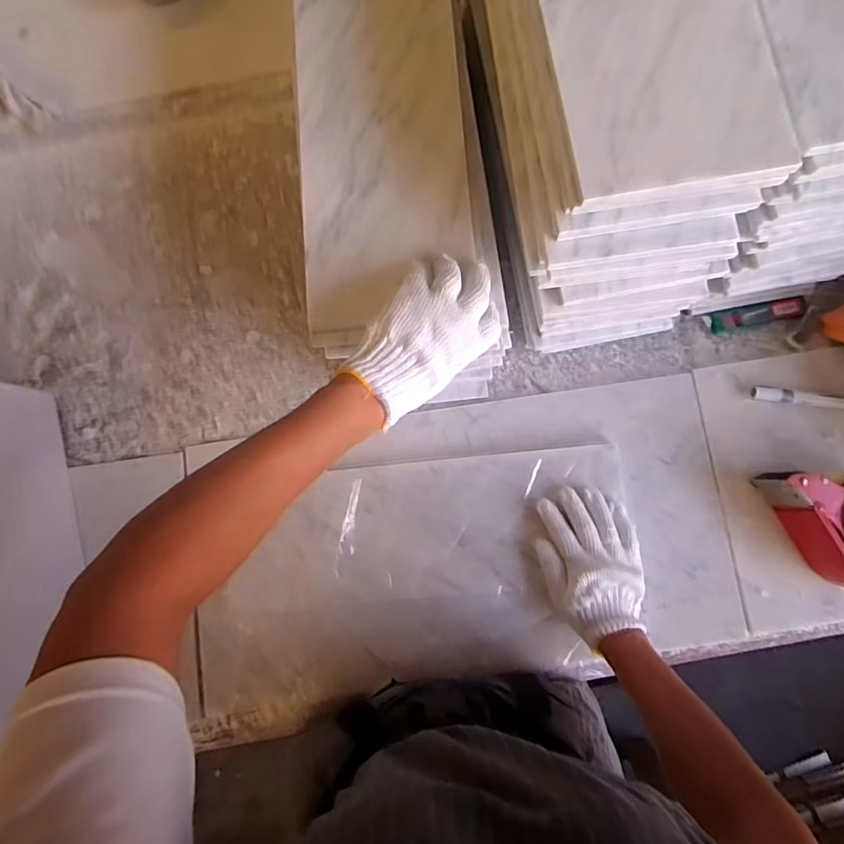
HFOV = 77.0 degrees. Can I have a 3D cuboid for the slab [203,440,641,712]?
[{"bbox_3d":[-0.012,0.173,0.600,0.481,0.025,0.242,-9,82,1],"label":"slab"}]

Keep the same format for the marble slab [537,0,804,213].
[{"bbox_3d":[0.160,-0.380,0.396,0.171,0.018,0.439,-9,82,1],"label":"marble slab"}]

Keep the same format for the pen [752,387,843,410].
[{"bbox_3d":[0.451,-0.026,0.605,0.135,0.011,0.017,6,82,3],"label":"pen"}]

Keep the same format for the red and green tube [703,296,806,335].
[{"bbox_3d":[0.404,-0.130,0.638,0.116,0.015,0.024,-10,82,1],"label":"red and green tube"}]

